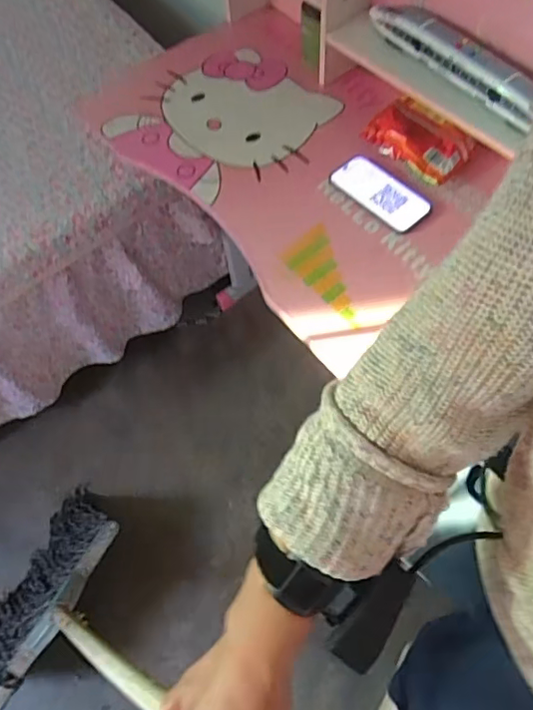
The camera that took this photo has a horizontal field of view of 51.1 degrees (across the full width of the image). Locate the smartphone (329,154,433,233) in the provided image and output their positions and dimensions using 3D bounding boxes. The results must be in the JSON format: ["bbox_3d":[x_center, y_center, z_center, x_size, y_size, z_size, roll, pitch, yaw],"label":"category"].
[{"bbox_3d":[0.181,-0.261,0.891,0.078,0.016,0.168,-41,65,-16],"label":"smartphone"}]

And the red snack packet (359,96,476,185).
[{"bbox_3d":[0.251,-0.355,0.915,0.093,0.053,0.161,-42,66,-17],"label":"red snack packet"}]

